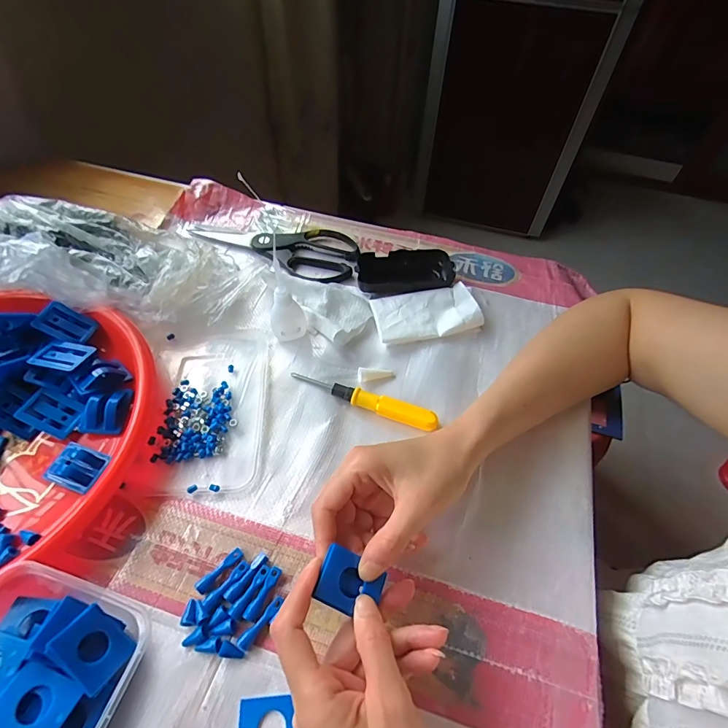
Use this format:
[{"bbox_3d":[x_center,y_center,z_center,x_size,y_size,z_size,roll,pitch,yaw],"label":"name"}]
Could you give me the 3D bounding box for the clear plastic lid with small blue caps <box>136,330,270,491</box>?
[{"bbox_3d":[-0.138,0.037,0.378,0.091,0.009,0.162,0,54,-2],"label":"clear plastic lid with small blue caps"}]

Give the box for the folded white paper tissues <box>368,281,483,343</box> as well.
[{"bbox_3d":[0.068,-0.053,0.445,0.112,0.020,0.058,-12,56,-10],"label":"folded white paper tissues"}]

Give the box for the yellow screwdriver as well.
[{"bbox_3d":[-0.001,0.033,0.384,0.142,0.015,0.014,18,56,11],"label":"yellow screwdriver"}]

